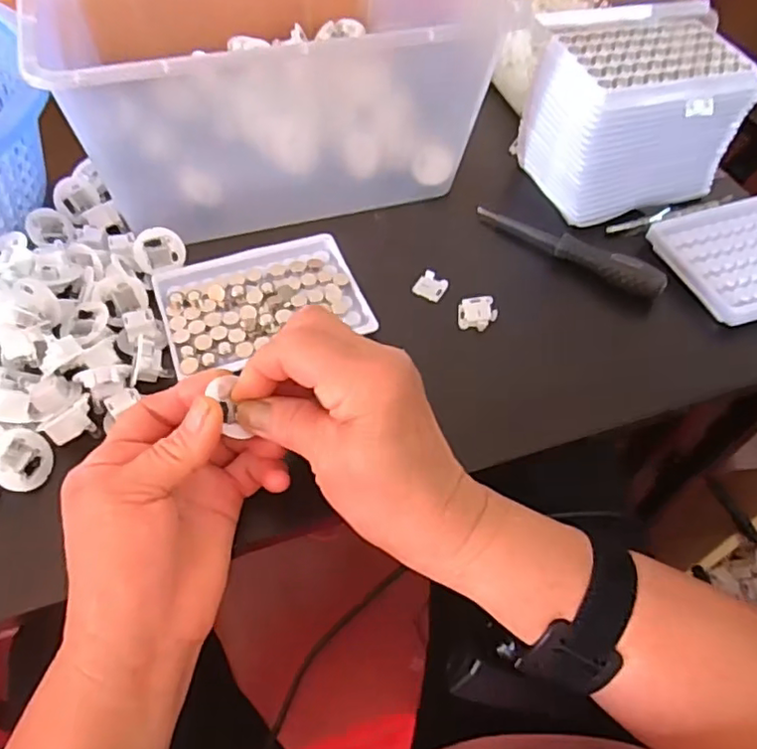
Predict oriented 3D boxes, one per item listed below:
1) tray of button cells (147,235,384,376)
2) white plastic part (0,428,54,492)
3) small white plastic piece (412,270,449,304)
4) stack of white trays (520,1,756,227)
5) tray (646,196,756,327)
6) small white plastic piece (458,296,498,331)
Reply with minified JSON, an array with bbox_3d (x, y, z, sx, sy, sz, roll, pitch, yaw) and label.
[{"bbox_3d":[-0.078,-0.052,0.411,0.128,0.010,0.099,-16,57,-14],"label":"tray of button cells"},{"bbox_3d":[-0.193,0.046,0.333,0.007,0.033,0.032,-16,25,34],"label":"white plastic part"},{"bbox_3d":[0.037,-0.062,0.435,0.022,0.006,0.022,25,57,14],"label":"small white plastic piece"},{"bbox_3d":[0.192,-0.194,0.475,0.129,0.112,0.103,-12,56,-11],"label":"stack of white trays"},{"bbox_3d":[0.278,-0.089,0.454,0.134,0.011,0.104,-14,57,-13],"label":"tray"},{"bbox_3d":[0.068,-0.042,0.421,0.025,0.009,0.024,1,55,-2],"label":"small white plastic piece"}]

